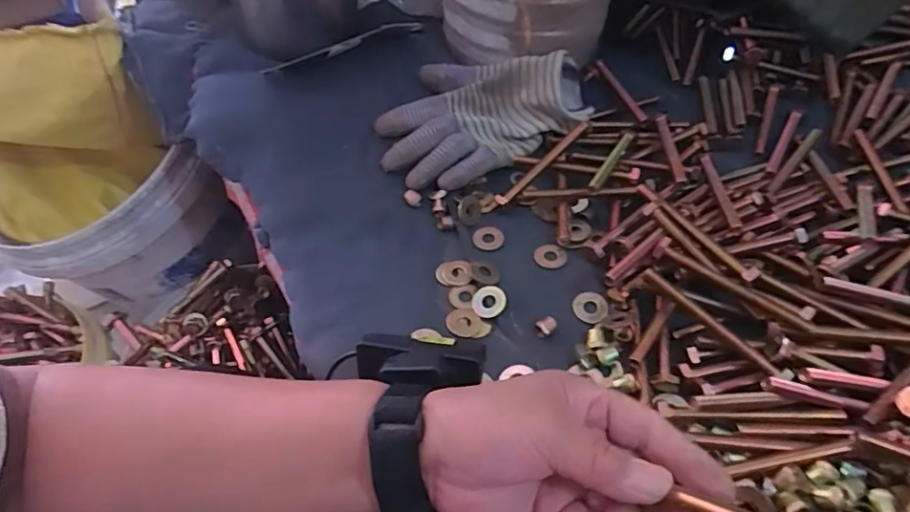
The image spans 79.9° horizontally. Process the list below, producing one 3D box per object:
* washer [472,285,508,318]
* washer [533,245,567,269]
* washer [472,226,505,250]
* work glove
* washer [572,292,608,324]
[{"bbox_3d":[0.025,0.033,0.394,0.025,0.004,0.024,-18,62,10],"label":"washer"},{"bbox_3d":[0.075,0.000,0.423,0.025,0.004,0.022,-5,55,0],"label":"washer"},{"bbox_3d":[0.027,-0.016,0.440,0.025,0.004,0.024,-2,55,2],"label":"washer"},{"bbox_3d":[0.025,-0.131,0.498,0.204,0.048,0.117,-29,58,-16],"label":"work glove"},{"bbox_3d":[0.098,0.037,0.396,0.025,0.004,0.025,-2,55,2],"label":"washer"}]

